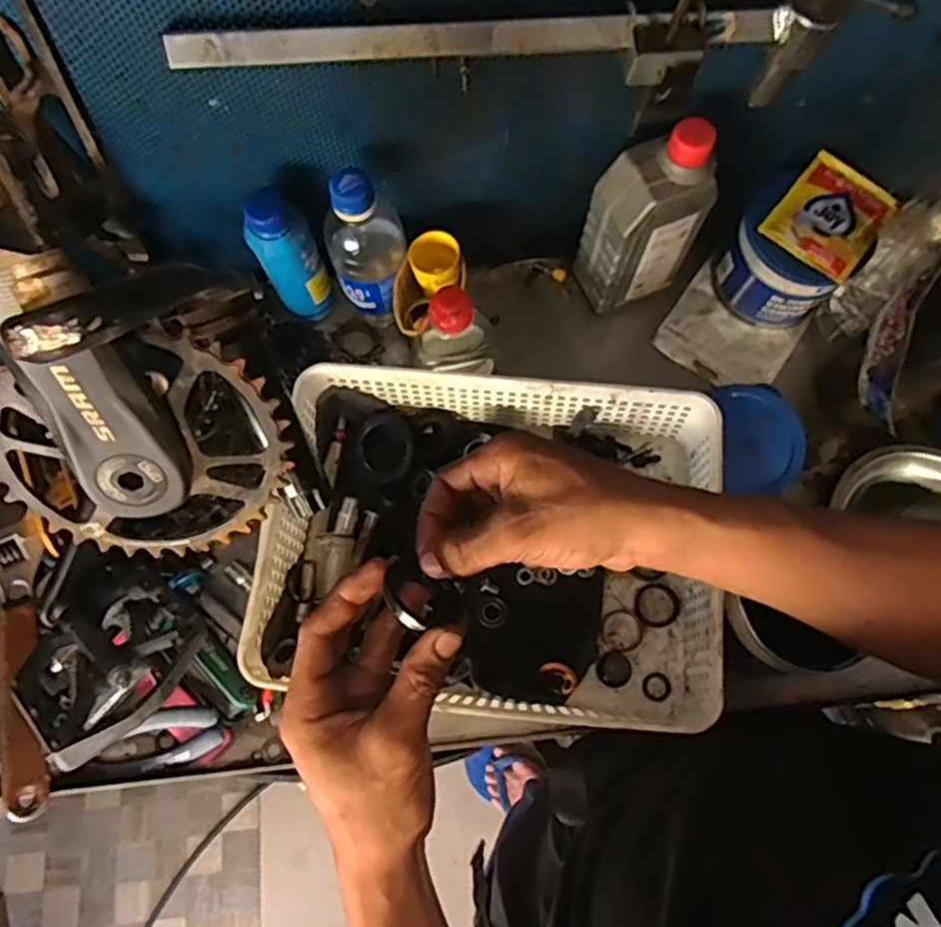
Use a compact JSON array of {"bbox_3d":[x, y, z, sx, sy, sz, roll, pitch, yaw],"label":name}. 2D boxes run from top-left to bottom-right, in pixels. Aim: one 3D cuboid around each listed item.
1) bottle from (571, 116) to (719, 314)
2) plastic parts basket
[{"bbox_3d":[0.141,-0.195,0.560,0.078,0.184,0.054,-23,74,-6],"label":"bottle"},{"bbox_3d":[0.014,0.060,0.532,0.326,0.080,0.250,6,73,3],"label":"plastic parts basket"}]

